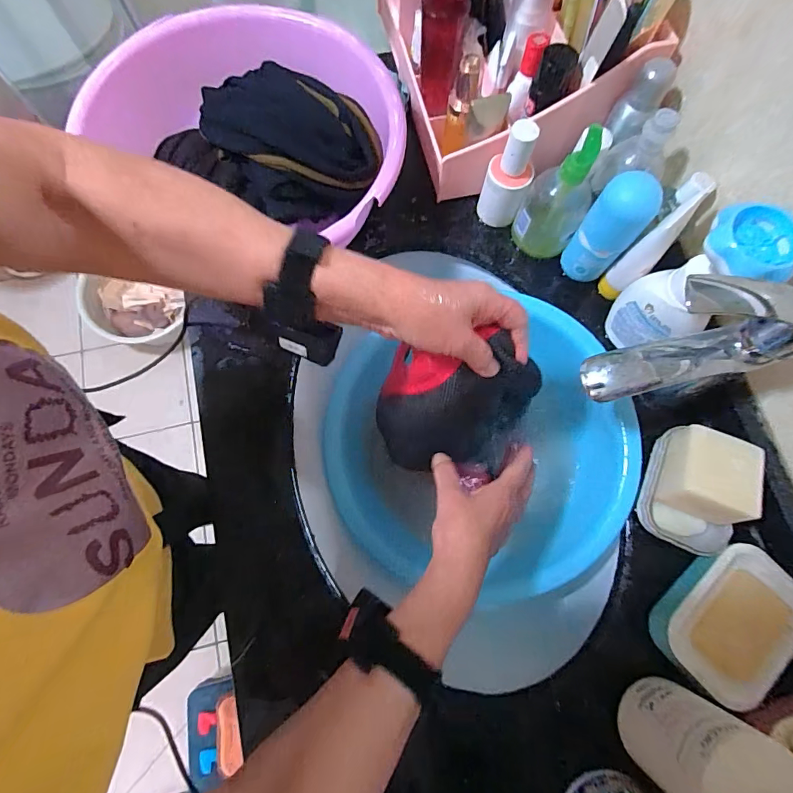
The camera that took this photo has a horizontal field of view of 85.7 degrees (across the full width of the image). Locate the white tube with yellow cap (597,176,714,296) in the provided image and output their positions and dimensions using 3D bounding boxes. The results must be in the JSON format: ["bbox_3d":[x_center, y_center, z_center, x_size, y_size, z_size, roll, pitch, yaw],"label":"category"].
[{"bbox_3d":[0.264,-0.157,0.446,0.028,0.142,0.033,38,50,9],"label":"white tube with yellow cap"}]

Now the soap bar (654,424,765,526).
[{"bbox_3d":[0.299,0.073,0.412,0.071,0.050,0.078,22,75,5],"label":"soap bar"}]

